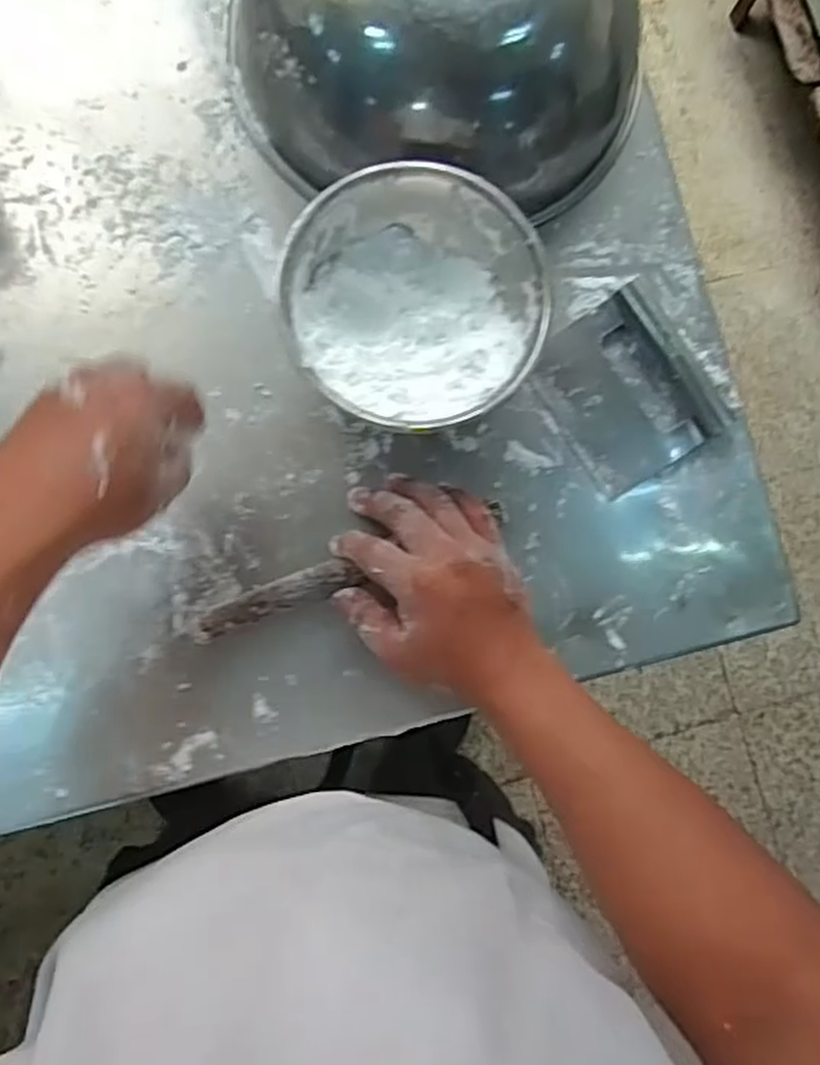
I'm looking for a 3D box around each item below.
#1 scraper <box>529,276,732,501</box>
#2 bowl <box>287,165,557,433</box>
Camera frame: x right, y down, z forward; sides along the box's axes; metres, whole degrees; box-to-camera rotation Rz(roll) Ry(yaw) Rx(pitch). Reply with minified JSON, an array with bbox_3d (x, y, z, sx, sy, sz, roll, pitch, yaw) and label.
[{"bbox_3d":[0.158,-0.104,0.568,0.110,0.016,0.124,-31,88,-7],"label":"scraper"},{"bbox_3d":[0.001,-0.149,0.529,0.161,0.076,0.155,-7,85,-5],"label":"bowl"}]

